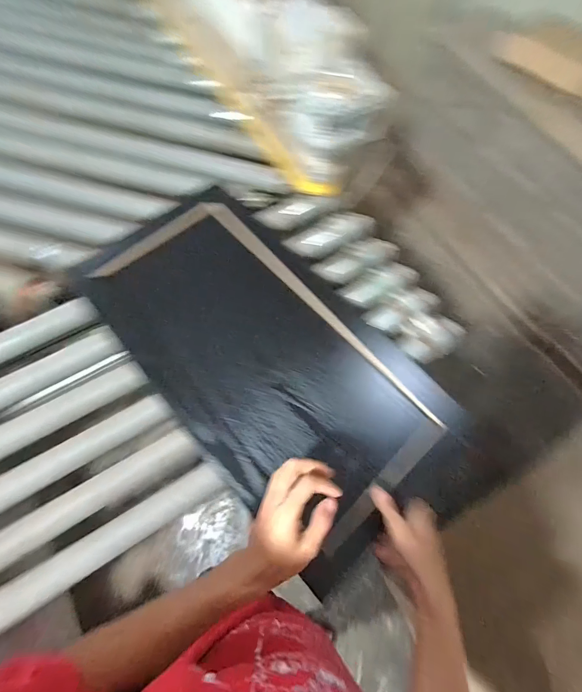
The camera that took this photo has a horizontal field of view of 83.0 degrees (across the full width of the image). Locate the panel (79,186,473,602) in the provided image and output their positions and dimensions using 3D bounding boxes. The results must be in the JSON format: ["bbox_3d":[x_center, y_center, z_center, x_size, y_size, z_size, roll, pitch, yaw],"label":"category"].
[{"bbox_3d":[-0.048,0.008,0.640,0.399,0.058,0.725,-40,75,-16],"label":"panel"}]

